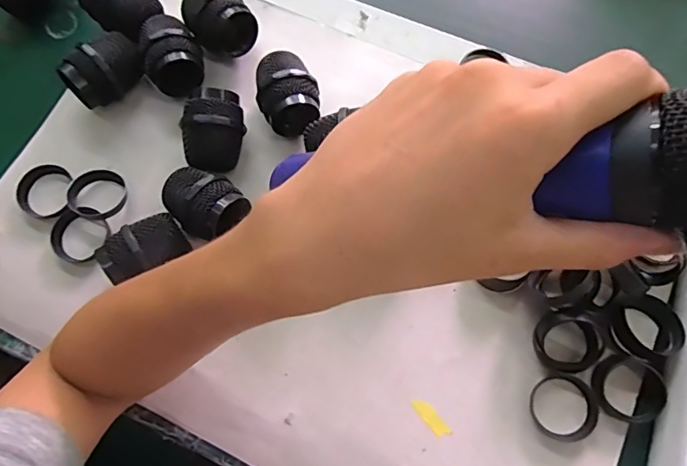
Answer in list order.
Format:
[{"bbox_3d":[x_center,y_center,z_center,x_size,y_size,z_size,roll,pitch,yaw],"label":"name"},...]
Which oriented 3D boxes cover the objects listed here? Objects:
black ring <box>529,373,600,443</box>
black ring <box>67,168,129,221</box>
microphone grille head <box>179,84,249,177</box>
[{"bbox_3d":[0.155,0.122,0.341,0.044,0.008,0.044,0,74,1],"label":"black ring"},{"bbox_3d":[-0.198,-0.032,0.392,0.045,0.013,0.043,0,74,1],"label":"black ring"},{"bbox_3d":[-0.102,-0.080,0.386,0.047,0.047,0.058,1,75,2],"label":"microphone grille head"}]

